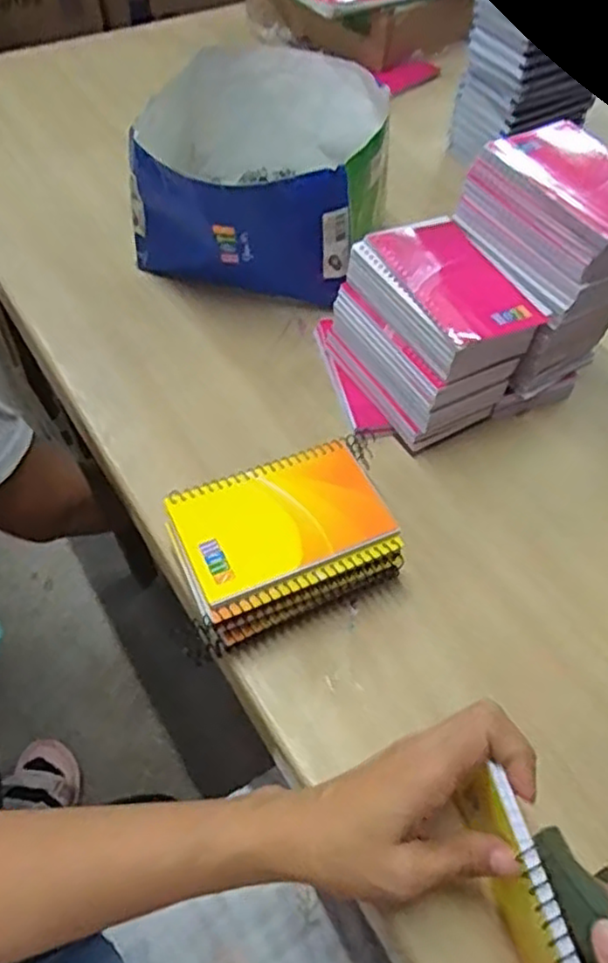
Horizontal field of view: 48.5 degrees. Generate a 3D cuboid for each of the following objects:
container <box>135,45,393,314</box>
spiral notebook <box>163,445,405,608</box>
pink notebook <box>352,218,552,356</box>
[{"bbox_3d":[-0.040,-0.287,0.628,0.215,0.118,0.213,8,53,2],"label":"container"},{"bbox_3d":[-0.014,0.022,0.435,0.129,0.008,0.082,-20,57,-18],"label":"spiral notebook"},{"bbox_3d":[0.107,-0.149,0.496,0.084,0.009,0.127,-23,58,-19],"label":"pink notebook"}]

